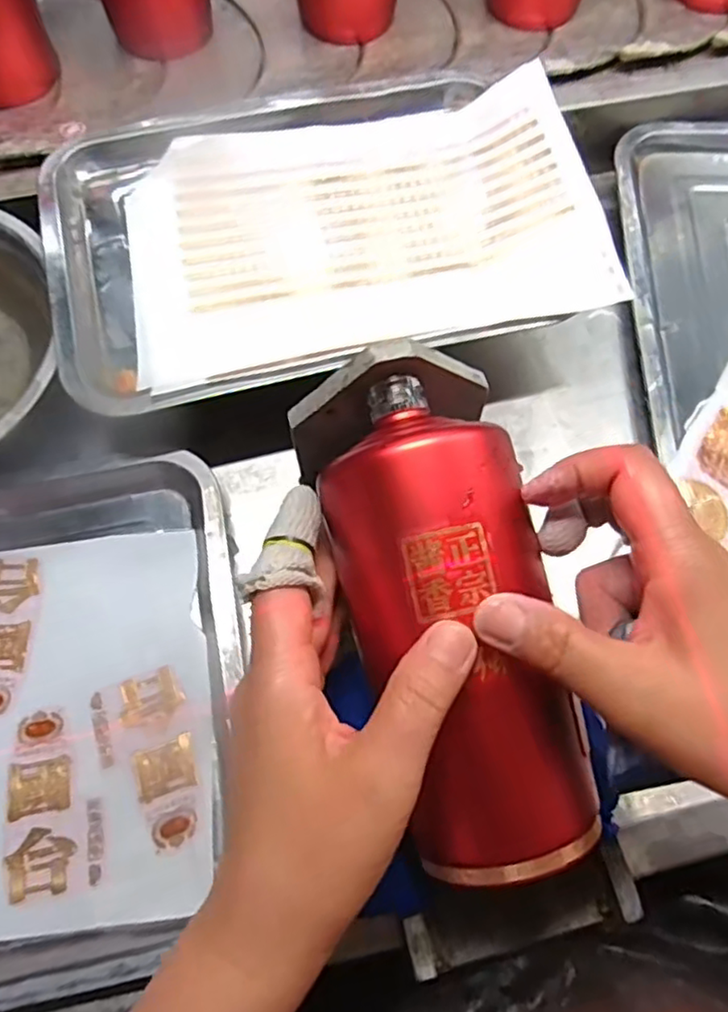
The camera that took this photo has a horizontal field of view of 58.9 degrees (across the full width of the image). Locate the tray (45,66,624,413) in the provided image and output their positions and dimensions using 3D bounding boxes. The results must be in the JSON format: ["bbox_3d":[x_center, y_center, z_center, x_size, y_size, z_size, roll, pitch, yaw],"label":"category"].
[{"bbox_3d":[-0.024,-0.169,0.390,0.314,0.023,0.204,-12,70,-3],"label":"tray"}]

